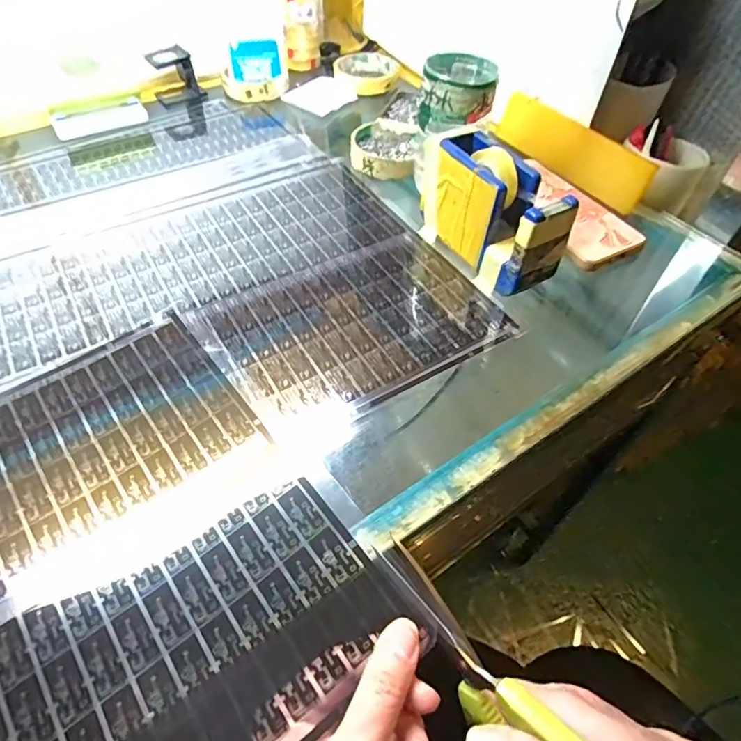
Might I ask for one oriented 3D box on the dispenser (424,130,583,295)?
[{"bbox_3d":[0.096,-0.132,0.414,0.051,0.082,0.137,-24,56,-20],"label":"dispenser"}]

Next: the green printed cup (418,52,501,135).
[{"bbox_3d":[0.078,-0.245,0.441,0.062,0.042,0.072,13,52,8],"label":"green printed cup"}]

